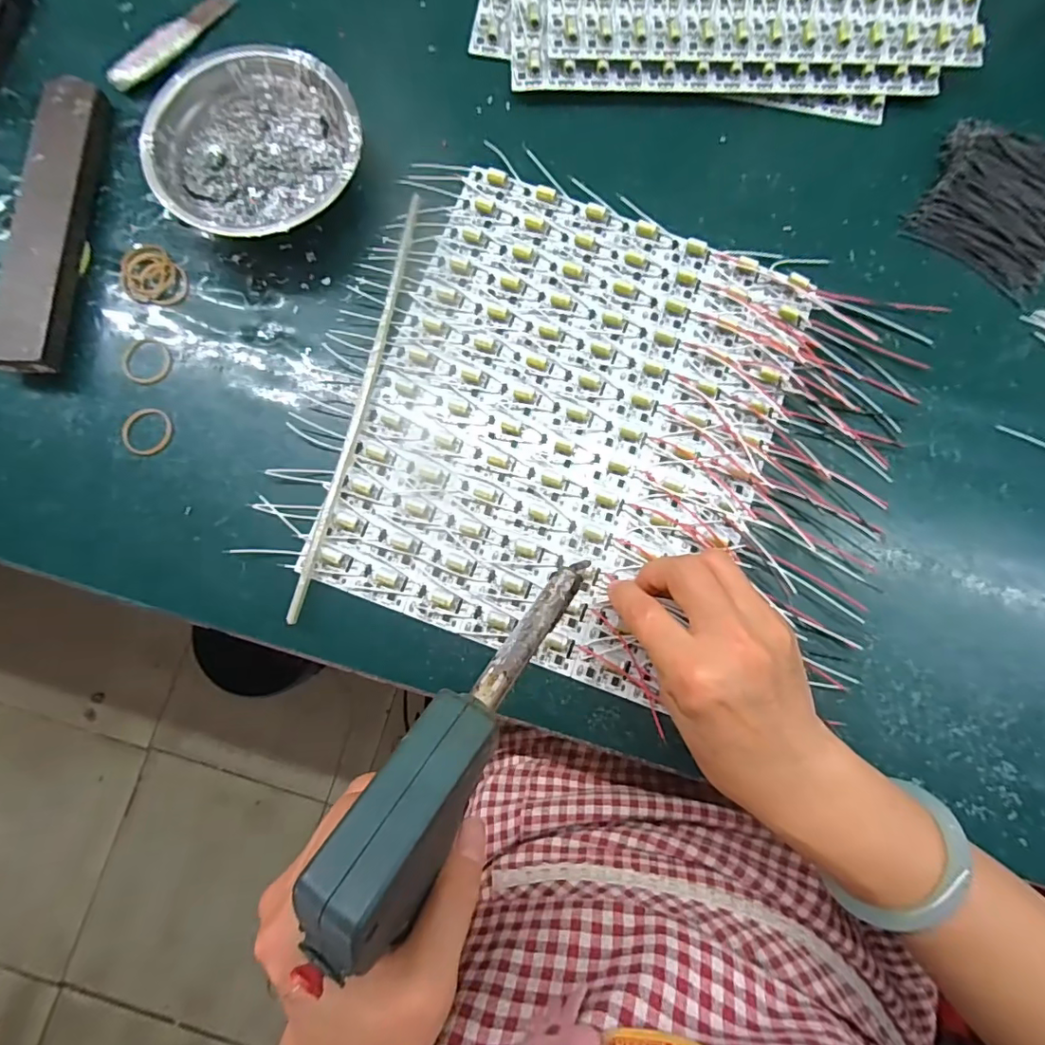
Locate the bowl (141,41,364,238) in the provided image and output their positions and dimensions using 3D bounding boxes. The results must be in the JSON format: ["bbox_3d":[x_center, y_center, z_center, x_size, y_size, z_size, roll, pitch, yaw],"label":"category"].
[{"bbox_3d":[-0.162,-0.228,0.338,0.124,0.038,0.123,0,82,-1],"label":"bowl"}]

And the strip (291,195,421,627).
[{"bbox_3d":[-0.099,-0.077,0.329,0.011,0.009,0.276,13,82,1],"label":"strip"}]

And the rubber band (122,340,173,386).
[{"bbox_3d":[-0.236,-0.100,0.336,0.029,0.004,0.029,0,82,-1],"label":"rubber band"}]

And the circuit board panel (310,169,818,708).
[{"bbox_3d":[0.027,-0.065,0.332,0.245,0.008,0.283,20,82,2],"label":"circuit board panel"}]

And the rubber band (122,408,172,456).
[{"bbox_3d":[-0.231,-0.056,0.329,0.029,0.004,0.030,0,82,-1],"label":"rubber band"}]

